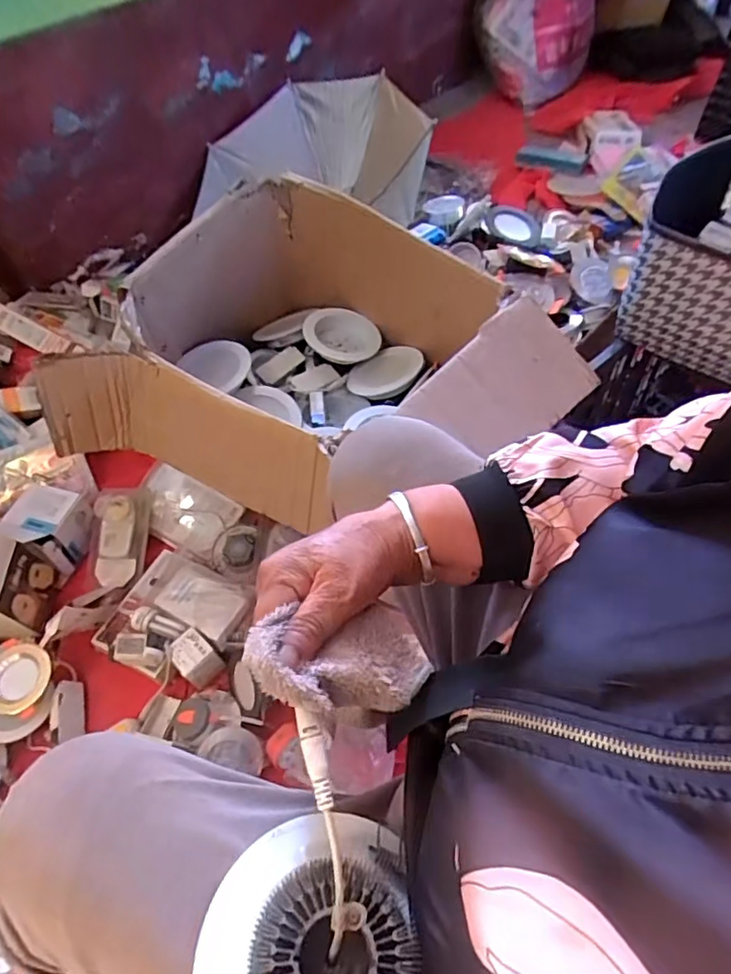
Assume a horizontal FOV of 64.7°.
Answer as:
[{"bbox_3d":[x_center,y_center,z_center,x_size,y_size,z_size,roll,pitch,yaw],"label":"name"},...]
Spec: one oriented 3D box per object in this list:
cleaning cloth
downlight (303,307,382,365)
[{"bbox_3d":[-0.013,0.095,0.318,0.109,0.018,0.055,7,46,-34],"label":"cleaning cloth"},{"bbox_3d":[-0.045,-0.264,1.014,0.130,0.038,0.125,45,54,12],"label":"downlight"}]

